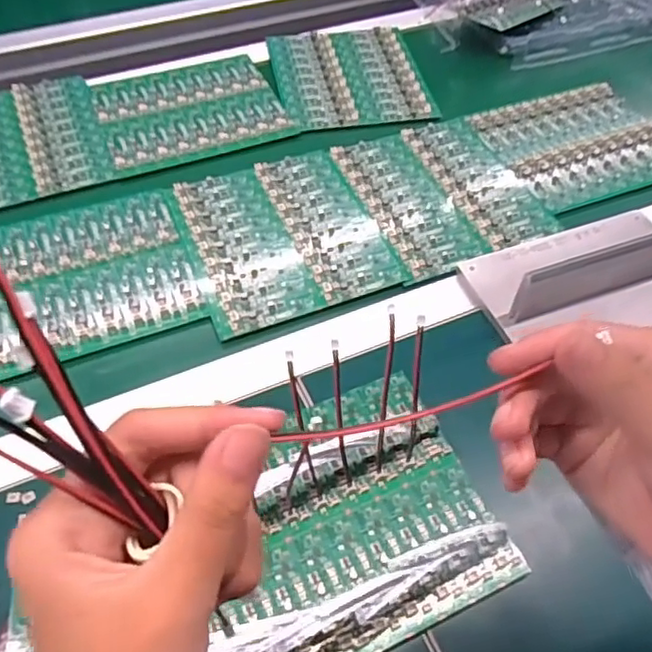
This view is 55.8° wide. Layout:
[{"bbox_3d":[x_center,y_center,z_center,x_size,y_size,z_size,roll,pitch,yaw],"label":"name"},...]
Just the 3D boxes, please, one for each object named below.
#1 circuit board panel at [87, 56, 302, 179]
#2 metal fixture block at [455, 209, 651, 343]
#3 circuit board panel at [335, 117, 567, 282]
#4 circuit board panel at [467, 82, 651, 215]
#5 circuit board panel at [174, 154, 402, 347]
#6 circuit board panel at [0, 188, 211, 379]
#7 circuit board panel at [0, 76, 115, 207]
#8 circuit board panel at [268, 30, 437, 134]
[{"bbox_3d":[-0.150,-0.242,0.686,0.196,0.007,0.168,-18,56,-13],"label":"circuit board panel"},{"bbox_3d":[0.234,-0.045,0.513,0.202,0.058,0.139,-16,55,-12],"label":"metal fixture block"},{"bbox_3d":[0.115,-0.135,0.615,0.162,0.006,0.195,-16,55,-12],"label":"circuit board panel"},{"bbox_3d":[0.272,-0.198,0.660,0.183,0.010,0.162,-17,55,-12],"label":"circuit board panel"},{"bbox_3d":[-0.042,-0.088,0.576,0.167,0.005,0.195,-18,56,-14],"label":"circuit board panel"},{"bbox_3d":[-0.221,-0.047,0.542,0.201,0.015,0.176,-17,55,-13],"label":"circuit board panel"},{"bbox_3d":[-0.325,-0.196,0.648,0.171,0.010,0.194,-21,56,-15],"label":"circuit board panel"},{"bbox_3d":[0.027,-0.300,0.732,0.168,0.006,0.190,-9,54,-7],"label":"circuit board panel"}]

